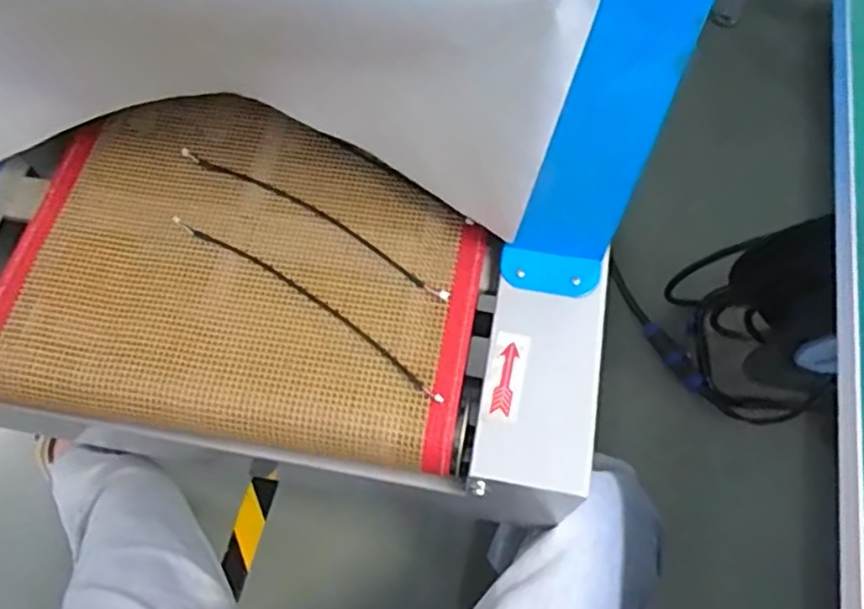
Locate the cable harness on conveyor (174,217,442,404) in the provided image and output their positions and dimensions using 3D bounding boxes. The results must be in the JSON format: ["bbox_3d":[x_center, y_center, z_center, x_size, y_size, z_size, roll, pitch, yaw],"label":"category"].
[{"bbox_3d":[-0.105,-0.003,0.558,0.292,0.006,0.017,33,69,16],"label":"cable harness on conveyor"}]

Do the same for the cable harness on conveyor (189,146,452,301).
[{"bbox_3d":[-0.103,-0.078,0.593,0.294,0.011,0.023,29,68,14],"label":"cable harness on conveyor"}]

